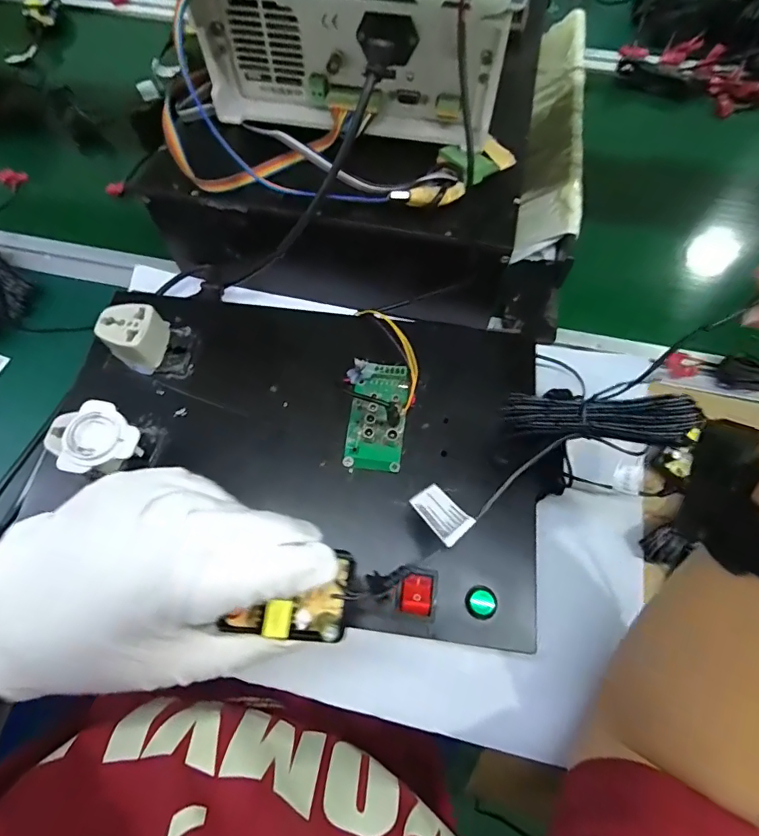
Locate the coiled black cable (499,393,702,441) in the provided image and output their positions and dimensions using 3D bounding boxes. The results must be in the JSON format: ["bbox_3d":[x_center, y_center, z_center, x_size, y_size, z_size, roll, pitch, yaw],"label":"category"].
[{"bbox_3d":[0.105,-0.001,0.231,0.087,0.012,0.018,2,58,38],"label":"coiled black cable"}]

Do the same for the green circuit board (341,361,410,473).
[{"bbox_3d":[-0.001,-0.002,0.334,0.040,0.015,0.074,7,64,4],"label":"green circuit board"}]

